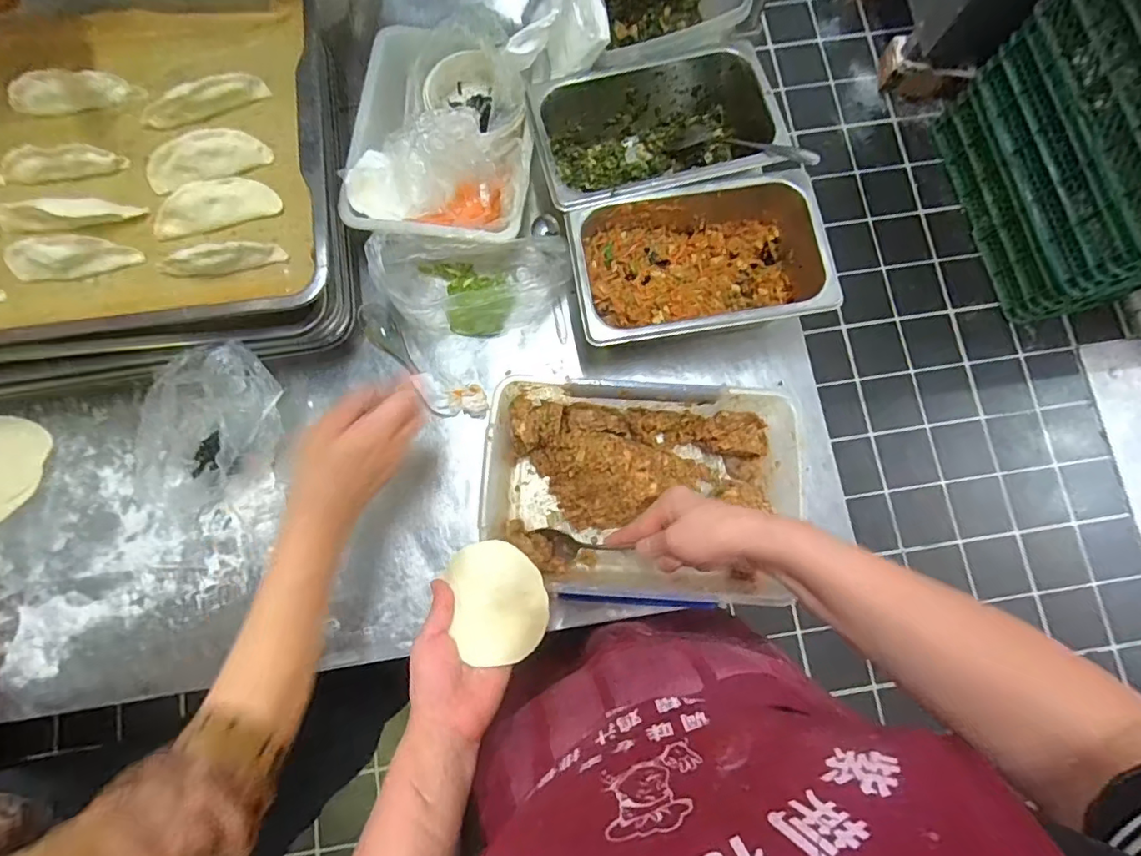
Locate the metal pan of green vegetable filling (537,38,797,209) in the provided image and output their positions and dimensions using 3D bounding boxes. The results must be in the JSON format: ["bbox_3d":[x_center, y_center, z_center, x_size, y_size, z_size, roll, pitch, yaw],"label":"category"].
[{"bbox_3d":[0.101,-0.327,0.621,0.274,0.087,0.164,-15,79,-2],"label":"metal pan of green vegetable filling"}]

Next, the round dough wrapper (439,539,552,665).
[{"bbox_3d":[-0.063,0.151,0.469,0.080,0.008,0.100,-13,79,-2],"label":"round dough wrapper"}]

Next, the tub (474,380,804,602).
[{"bbox_3d":[0.066,0.062,0.563,0.292,0.099,0.198,4,79,2],"label":"tub"}]

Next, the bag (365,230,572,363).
[{"bbox_3d":[-0.105,-0.169,0.590,0.205,0.110,0.114,-21,79,-3],"label":"bag"}]

